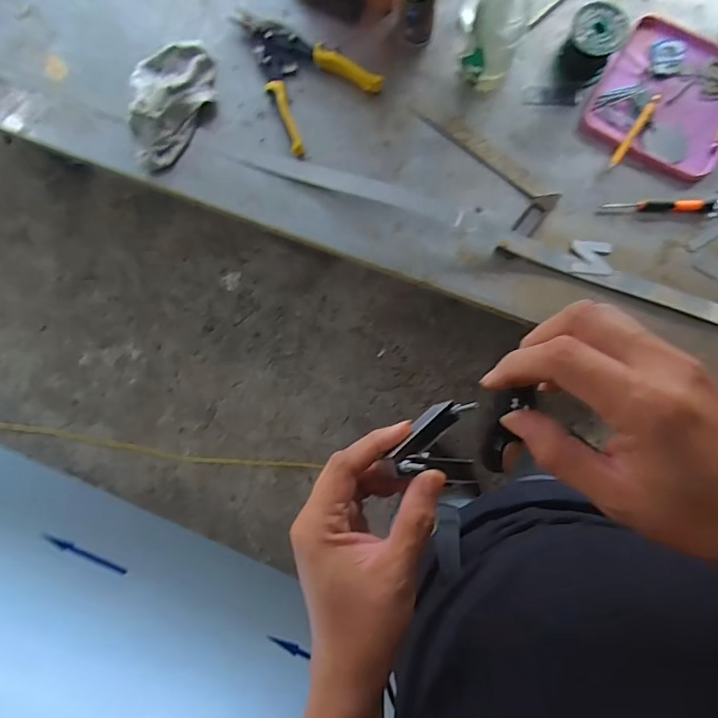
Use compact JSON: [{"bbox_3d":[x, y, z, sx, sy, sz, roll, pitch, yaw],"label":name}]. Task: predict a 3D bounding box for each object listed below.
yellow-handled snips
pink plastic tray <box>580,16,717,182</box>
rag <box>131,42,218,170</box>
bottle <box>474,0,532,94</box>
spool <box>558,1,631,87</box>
[{"bbox_3d":[-0.083,-0.419,0.679,0.148,0.025,0.216,-32,85,1],"label":"yellow-handled snips"},{"bbox_3d":[0.425,-0.356,0.651,0.187,0.015,0.195,29,89,5],"label":"pink plastic tray"},{"bbox_3d":[-0.262,-0.359,0.674,0.107,0.042,0.177,1,86,4],"label":"rag"},{"bbox_3d":[0.179,-0.416,0.595,0.061,0.170,0.067,3,87,4],"label":"bottle"},{"bbox_3d":[0.307,-0.414,0.639,0.066,0.065,0.065,0,86,4],"label":"spool"}]

